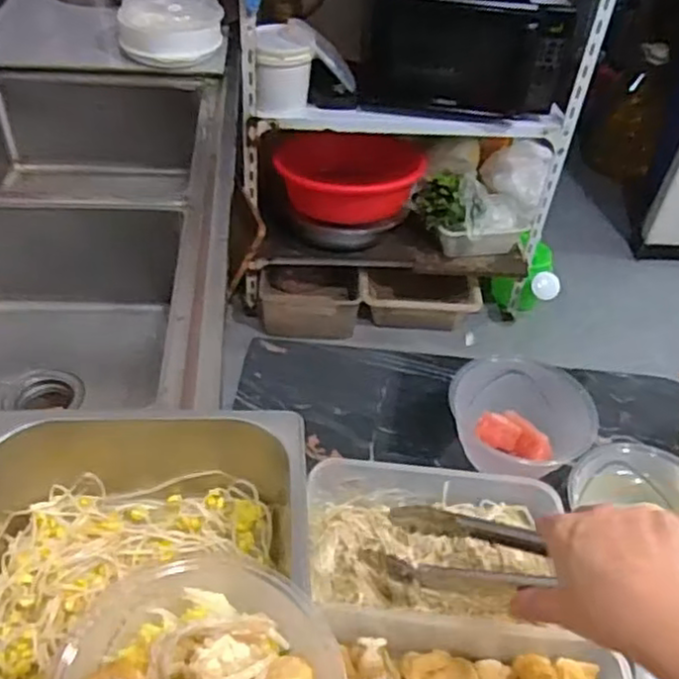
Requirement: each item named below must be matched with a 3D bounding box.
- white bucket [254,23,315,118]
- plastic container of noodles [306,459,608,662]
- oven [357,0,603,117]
[{"bbox_3d":[-0.133,-0.639,1.635,0.133,0.173,0.145,-1,43,-7],"label":"white bucket"},{"bbox_3d":[0.077,0.180,0.588,0.222,0.061,0.161,3,43,-3],"label":"plastic container of noodles"},{"bbox_3d":[0.329,-0.759,1.719,0.551,0.266,0.320,3,43,-4],"label":"oven"}]

